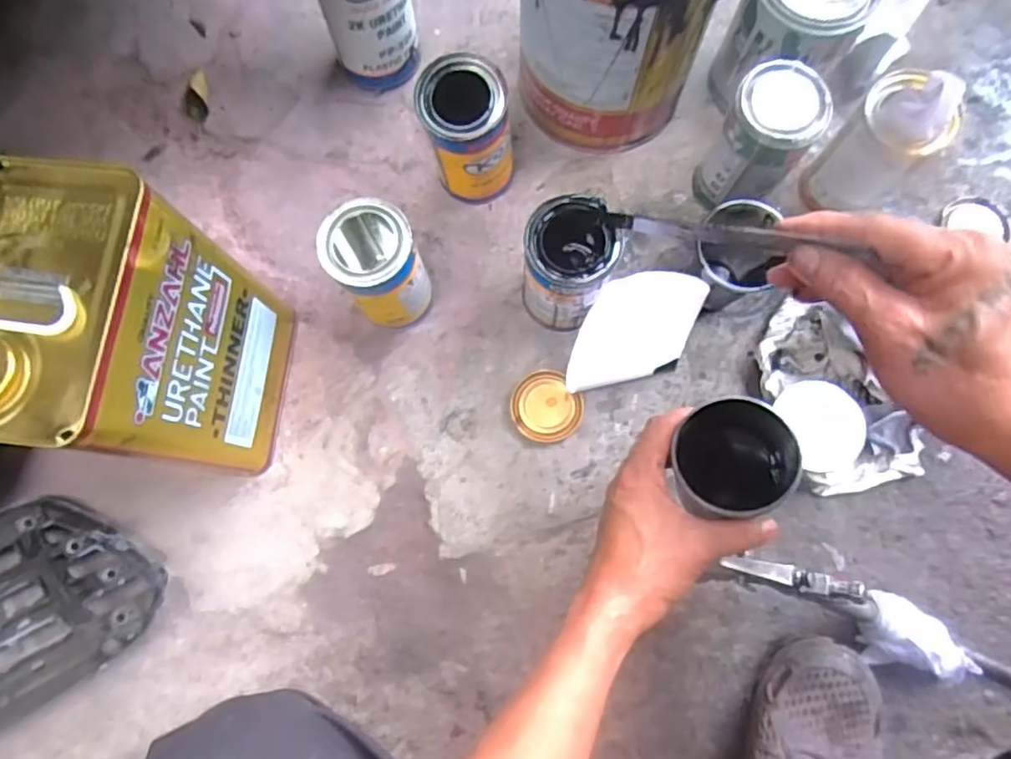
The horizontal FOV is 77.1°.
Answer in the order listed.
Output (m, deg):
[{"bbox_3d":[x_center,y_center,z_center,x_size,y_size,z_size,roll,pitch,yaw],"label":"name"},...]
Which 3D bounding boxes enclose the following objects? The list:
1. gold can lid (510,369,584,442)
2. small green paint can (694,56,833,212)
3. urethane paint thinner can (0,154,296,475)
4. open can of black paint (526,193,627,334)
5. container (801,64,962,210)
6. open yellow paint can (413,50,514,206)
[{"bbox_3d":[0.038,0.023,0.581,0.064,0.011,0.064,0,79,1],"label":"gold can lid"},{"bbox_3d":[0.217,-0.200,0.560,0.071,0.140,0.073,0,79,1],"label":"small green paint can"},{"bbox_3d":[-0.265,-0.025,0.480,0.113,0.248,0.162,7,79,2],"label":"urethane paint thinner can"},{"bbox_3d":[0.053,-0.092,0.544,0.072,0.133,0.074,0,79,1],"label":"open can of black paint"},{"bbox_3d":[0.313,-0.195,0.542,0.060,0.157,0.066,0,79,1],"label":"container"},{"bbox_3d":[-0.031,-0.216,0.570,0.077,0.134,0.079,-15,79,-2],"label":"open yellow paint can"}]

